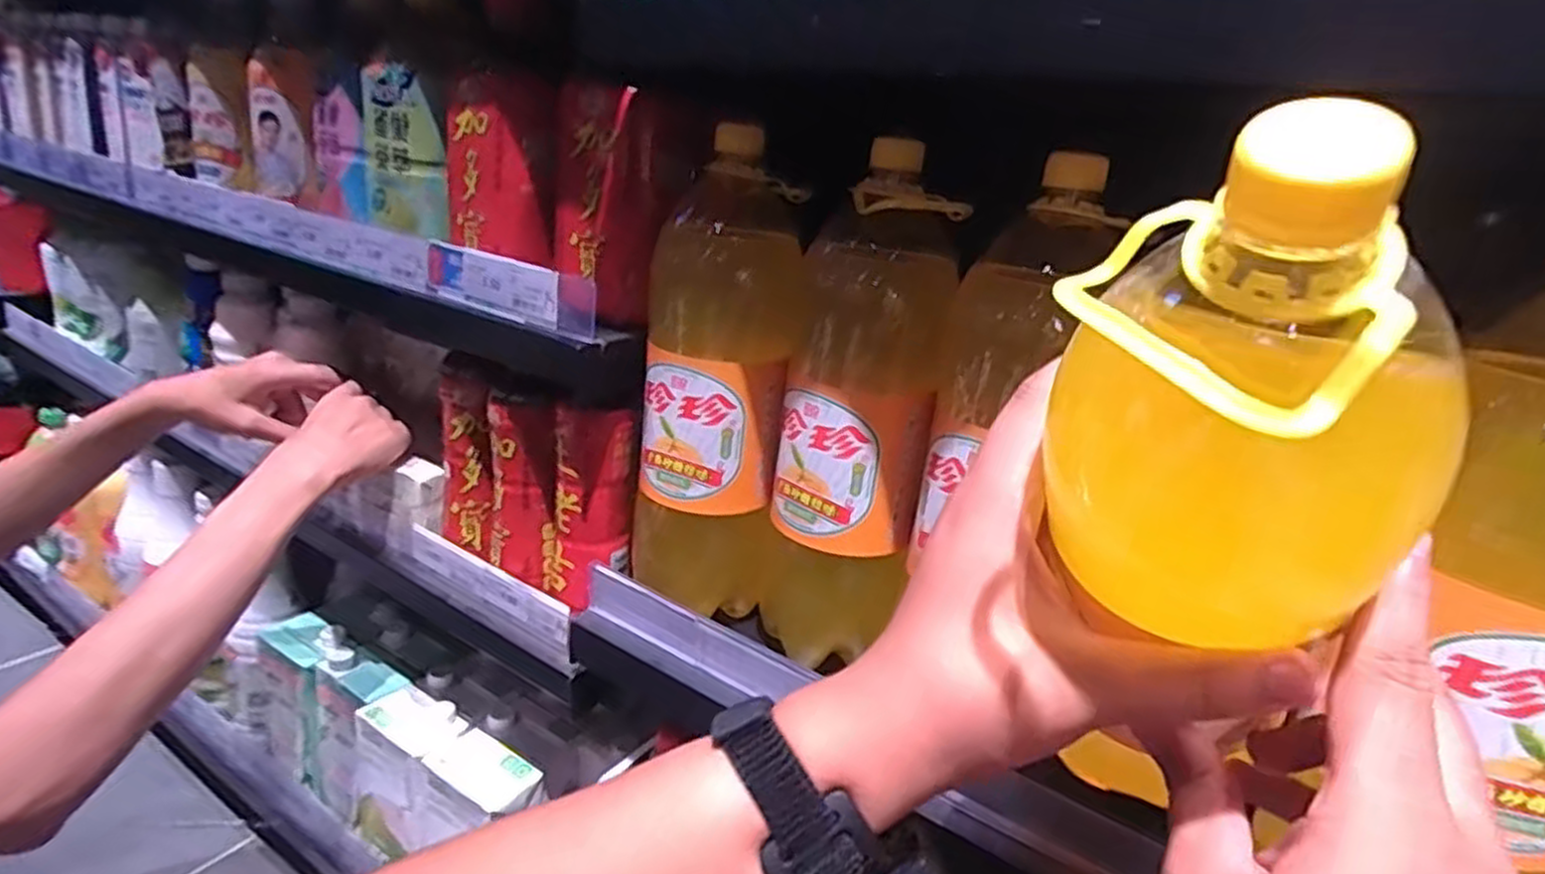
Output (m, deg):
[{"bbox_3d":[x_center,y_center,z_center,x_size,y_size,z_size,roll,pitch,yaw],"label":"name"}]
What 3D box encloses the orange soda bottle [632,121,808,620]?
[{"bbox_3d":[-0.041,-0.041,0.550,0.097,0.309,0.112,4,19,-7],"label":"orange soda bottle"}]

